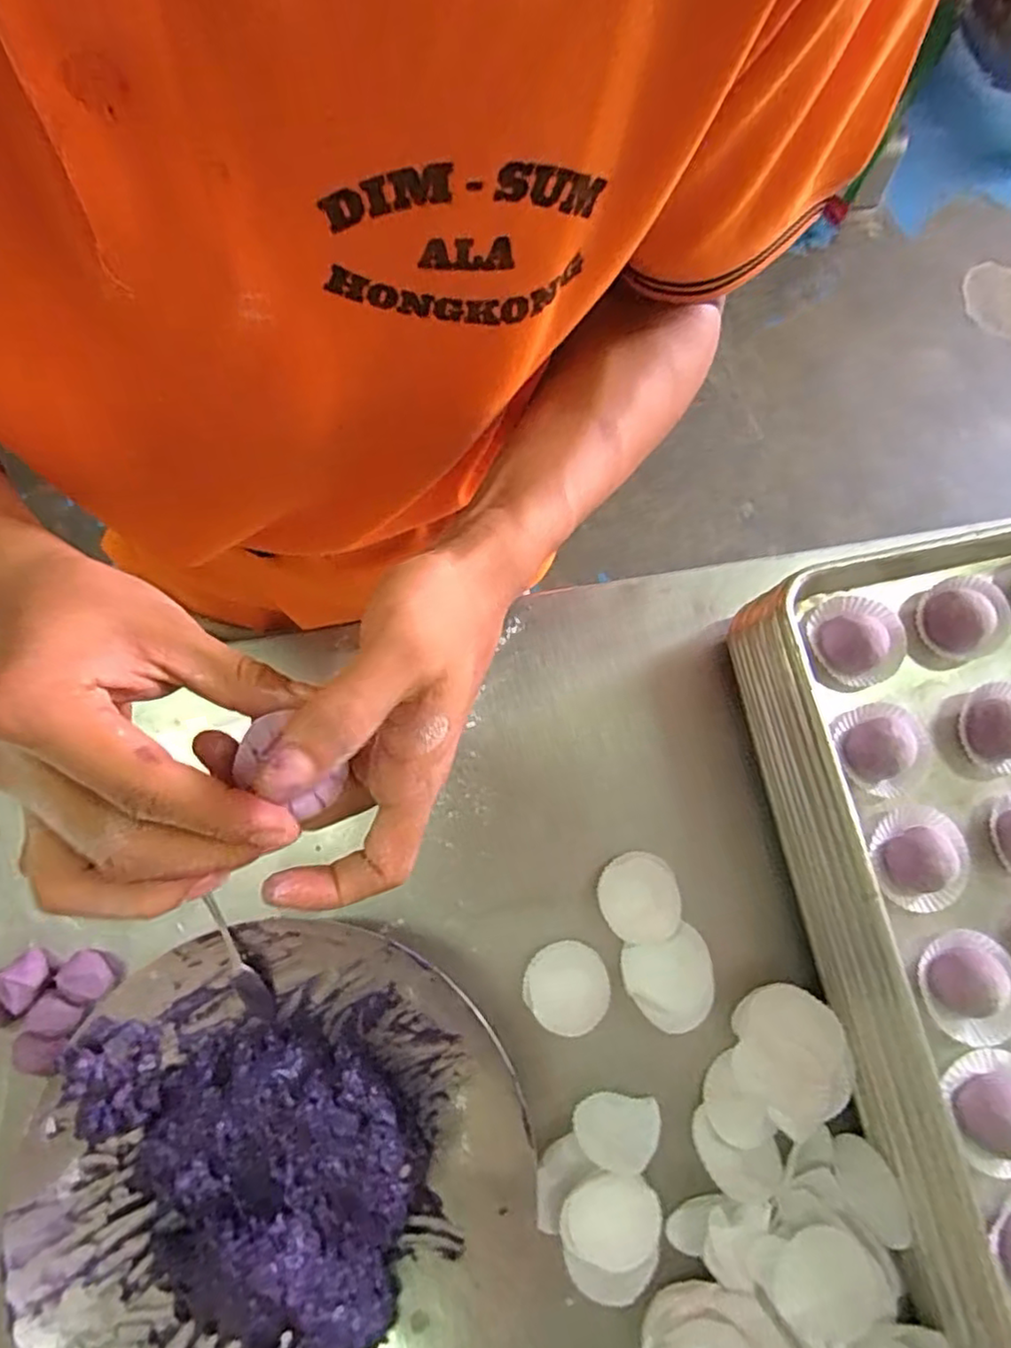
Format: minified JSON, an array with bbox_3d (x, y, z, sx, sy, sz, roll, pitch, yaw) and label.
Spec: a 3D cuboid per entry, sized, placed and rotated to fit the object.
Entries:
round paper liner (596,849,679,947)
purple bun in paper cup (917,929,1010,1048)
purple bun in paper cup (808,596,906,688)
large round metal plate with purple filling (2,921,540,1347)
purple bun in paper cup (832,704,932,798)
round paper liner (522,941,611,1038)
[{"bbox_3d":[0.097,0.162,0.470,0.055,0.006,0.061,-14,78,-3],"label":"round paper liner"},{"bbox_3d":[0.268,0.181,0.376,0.055,0.023,0.060,0,78,0],"label":"purple bun in paper cup"},{"bbox_3d":[0.228,-0.024,0.421,0.054,0.028,0.059,0,78,0],"label":"purple bun in paper cup"},{"bbox_3d":[-0.139,0.319,0.411,0.300,0.062,0.297,0,78,0],"label":"large round metal plate with purple filling"},{"bbox_3d":[0.239,0.046,0.404,0.055,0.025,0.055,-12,78,-2],"label":"purple bun in paper cup"},{"bbox_3d":[0.044,0.223,0.461,0.057,0.004,0.059,-41,71,-8],"label":"round paper liner"}]

